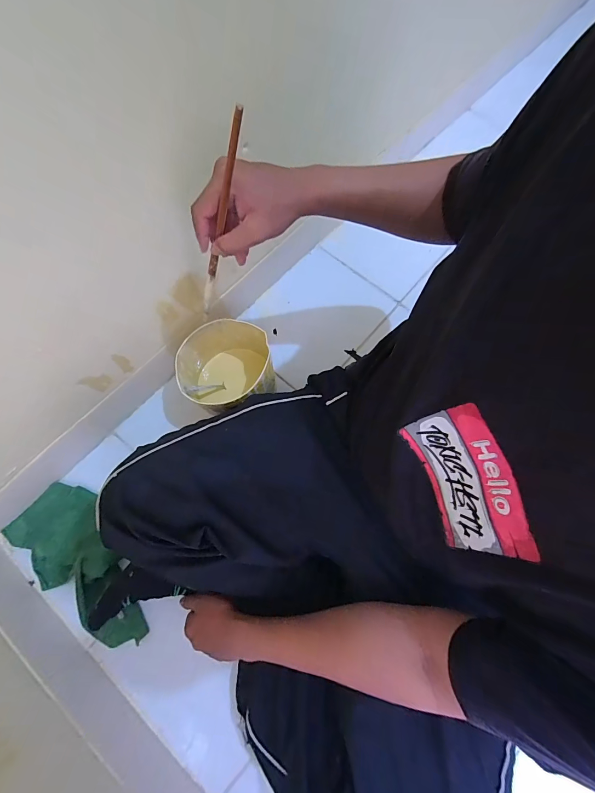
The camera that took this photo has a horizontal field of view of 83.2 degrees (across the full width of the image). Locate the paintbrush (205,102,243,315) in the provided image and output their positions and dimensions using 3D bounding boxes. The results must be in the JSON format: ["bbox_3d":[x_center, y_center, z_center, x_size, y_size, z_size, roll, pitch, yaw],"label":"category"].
[{"bbox_3d":[-0.088,-0.178,0.373,0.011,0.272,0.020,-4,73,-22],"label":"paintbrush"}]

